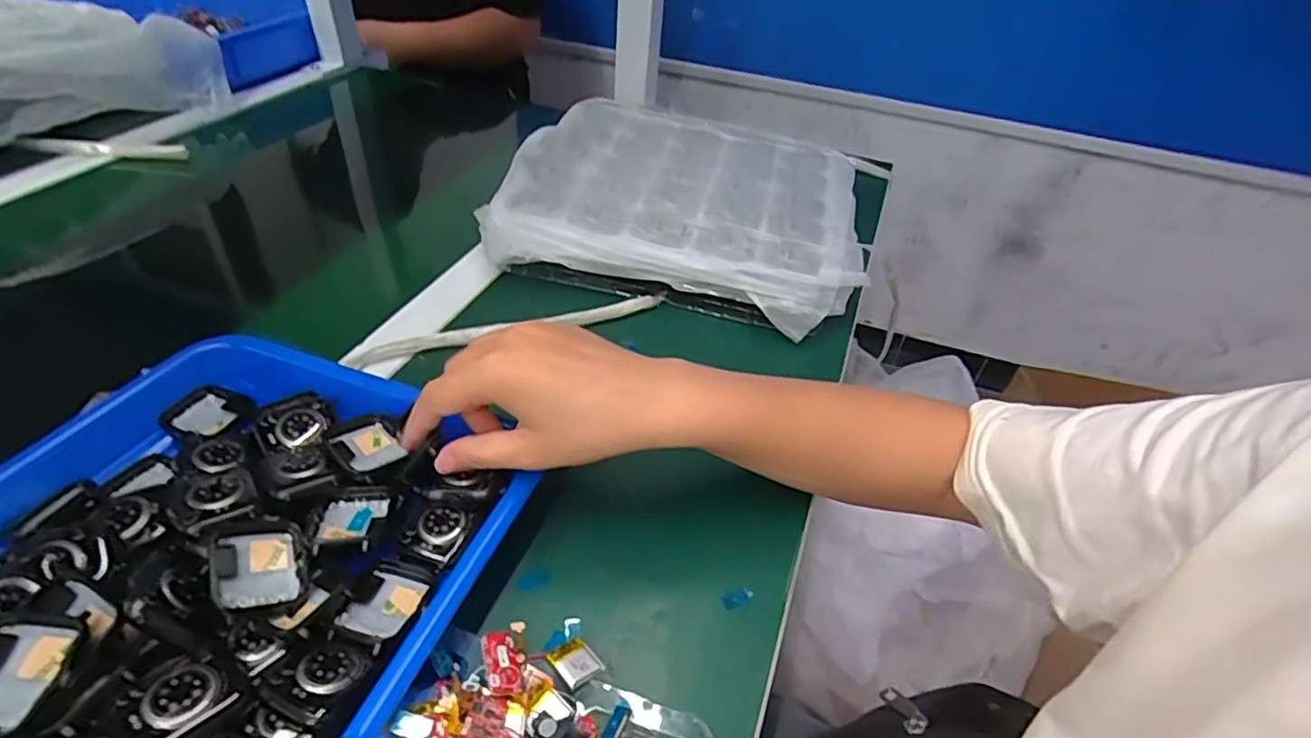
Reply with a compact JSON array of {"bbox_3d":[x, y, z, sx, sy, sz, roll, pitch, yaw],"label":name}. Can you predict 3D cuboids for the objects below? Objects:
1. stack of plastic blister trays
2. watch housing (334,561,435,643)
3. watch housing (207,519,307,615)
[{"bbox_3d":[0.029,-0.147,0.558,0.300,0.053,0.250,10,42,5],"label":"stack of plastic blister trays"},{"bbox_3d":[-0.125,0.107,0.293,0.035,0.015,0.038,11,42,6],"label":"watch housing"},{"bbox_3d":[-0.177,0.089,0.283,0.036,0.010,0.042,5,42,-39],"label":"watch housing"}]

